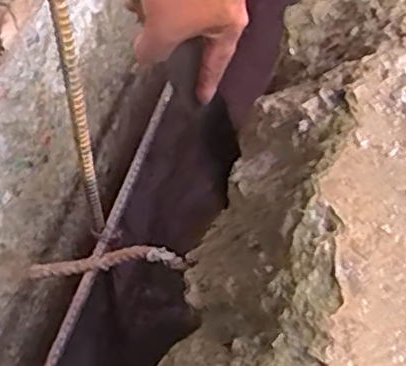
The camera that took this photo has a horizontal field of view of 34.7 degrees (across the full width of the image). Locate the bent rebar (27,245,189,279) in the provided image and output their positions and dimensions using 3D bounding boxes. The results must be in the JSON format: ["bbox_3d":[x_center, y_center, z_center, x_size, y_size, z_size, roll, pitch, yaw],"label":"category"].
[{"bbox_3d":[-0.071,0.058,0.483,0.115,0.008,0.019,-2,63,-3],"label":"bent rebar"}]

